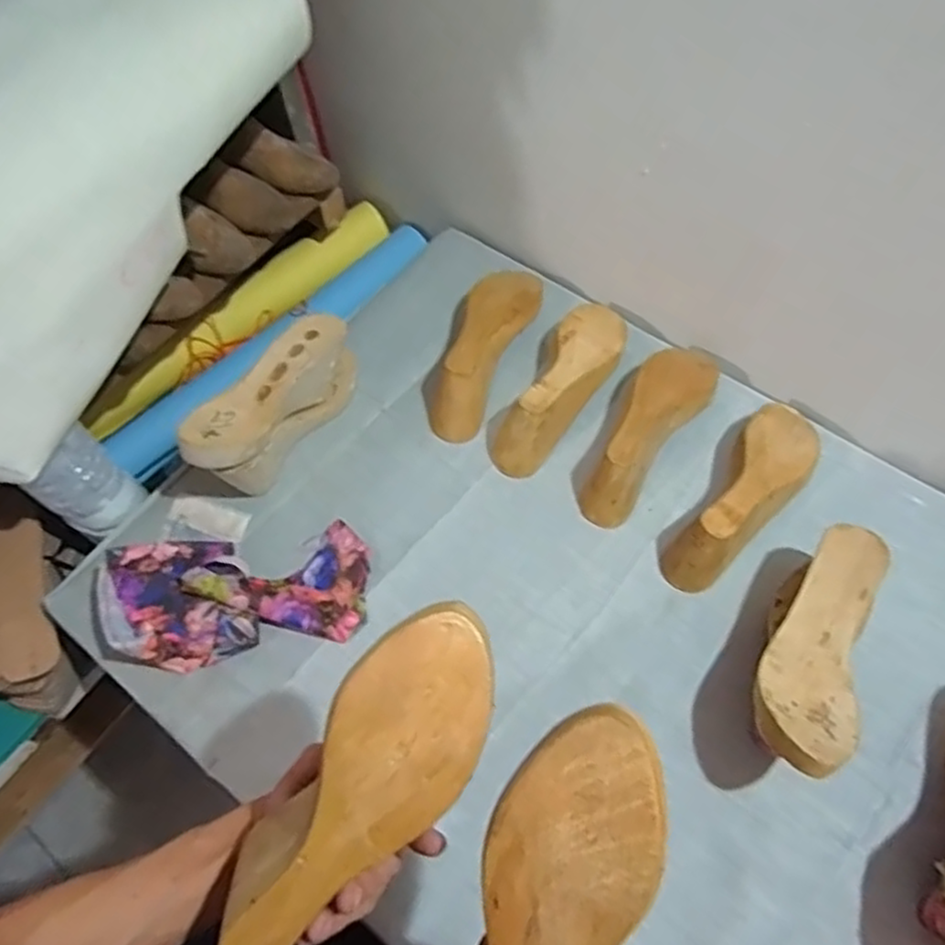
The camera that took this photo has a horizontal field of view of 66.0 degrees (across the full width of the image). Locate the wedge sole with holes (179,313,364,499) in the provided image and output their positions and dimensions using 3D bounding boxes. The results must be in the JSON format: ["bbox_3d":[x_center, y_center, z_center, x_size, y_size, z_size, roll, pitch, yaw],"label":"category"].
[{"bbox_3d":[-0.219,-0.074,0.800,0.079,0.128,0.229,26,66,14],"label":"wedge sole with holes"}]

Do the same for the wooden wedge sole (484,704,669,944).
[{"bbox_3d":[0.040,0.224,0.353,0.075,0.040,0.214,12,84,7],"label":"wooden wedge sole"}]

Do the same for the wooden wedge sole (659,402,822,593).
[{"bbox_3d":[0.287,0.019,0.765,0.080,0.082,0.237,37,69,19],"label":"wooden wedge sole"}]

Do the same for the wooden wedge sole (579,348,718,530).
[{"bbox_3d":[0.195,-0.047,0.806,0.083,0.081,0.230,28,66,15],"label":"wooden wedge sole"}]

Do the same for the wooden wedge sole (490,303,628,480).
[{"bbox_3d":[0.106,-0.103,0.835,0.080,0.079,0.238,27,66,14],"label":"wooden wedge sole"}]

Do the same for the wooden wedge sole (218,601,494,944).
[{"bbox_3d":[-0.055,0.170,0.392,0.075,0.057,0.210,35,93,18],"label":"wooden wedge sole"}]

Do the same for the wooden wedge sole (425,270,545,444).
[{"bbox_3d":[0.010,-0.157,0.864,0.084,0.073,0.240,22,65,12],"label":"wooden wedge sole"}]

